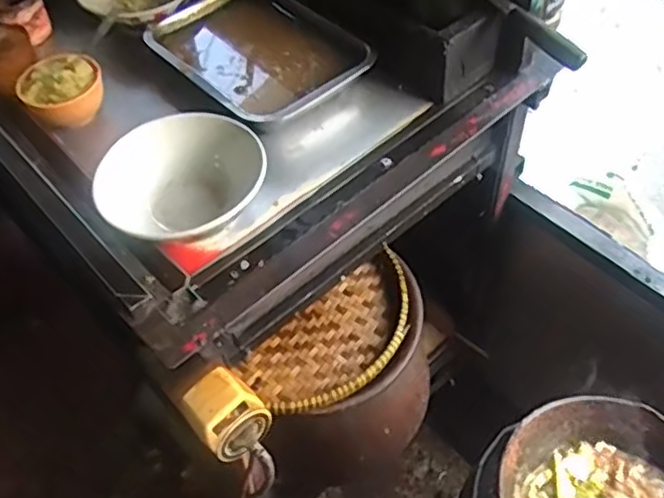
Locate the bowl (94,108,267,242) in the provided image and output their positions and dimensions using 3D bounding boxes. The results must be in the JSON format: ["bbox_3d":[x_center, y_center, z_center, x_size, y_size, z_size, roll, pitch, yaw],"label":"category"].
[{"bbox_3d":[-0.139,-0.062,0.633,0.149,0.047,0.141,-2,54,2],"label":"bowl"}]

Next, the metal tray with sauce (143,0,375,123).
[{"bbox_3d":[-0.085,-0.227,0.772,0.171,0.036,0.224,-34,59,-19],"label":"metal tray with sauce"}]

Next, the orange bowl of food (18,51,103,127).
[{"bbox_3d":[-0.294,-0.175,0.728,0.084,0.064,0.070,-27,56,-15],"label":"orange bowl of food"}]

